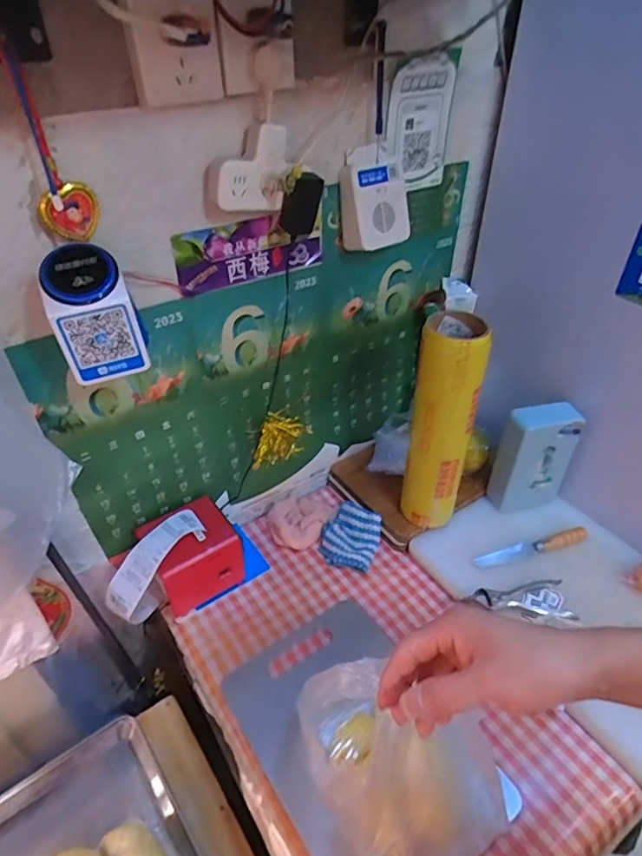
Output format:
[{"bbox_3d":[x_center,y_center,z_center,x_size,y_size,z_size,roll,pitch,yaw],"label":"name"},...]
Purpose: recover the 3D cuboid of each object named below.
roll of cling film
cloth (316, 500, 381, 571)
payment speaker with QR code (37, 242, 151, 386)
[{"bbox_3d":[0.186,-0.002,0.798,0.095,0.331,0.104,12,41,15],"label":"roll of cling film"},{"bbox_3d":[0.052,0.182,0.888,0.094,0.021,0.114,16,58,19],"label":"cloth"},{"bbox_3d":[-0.224,-0.113,0.527,0.086,0.119,0.048,-16,42,-18],"label":"payment speaker with QR code"}]

